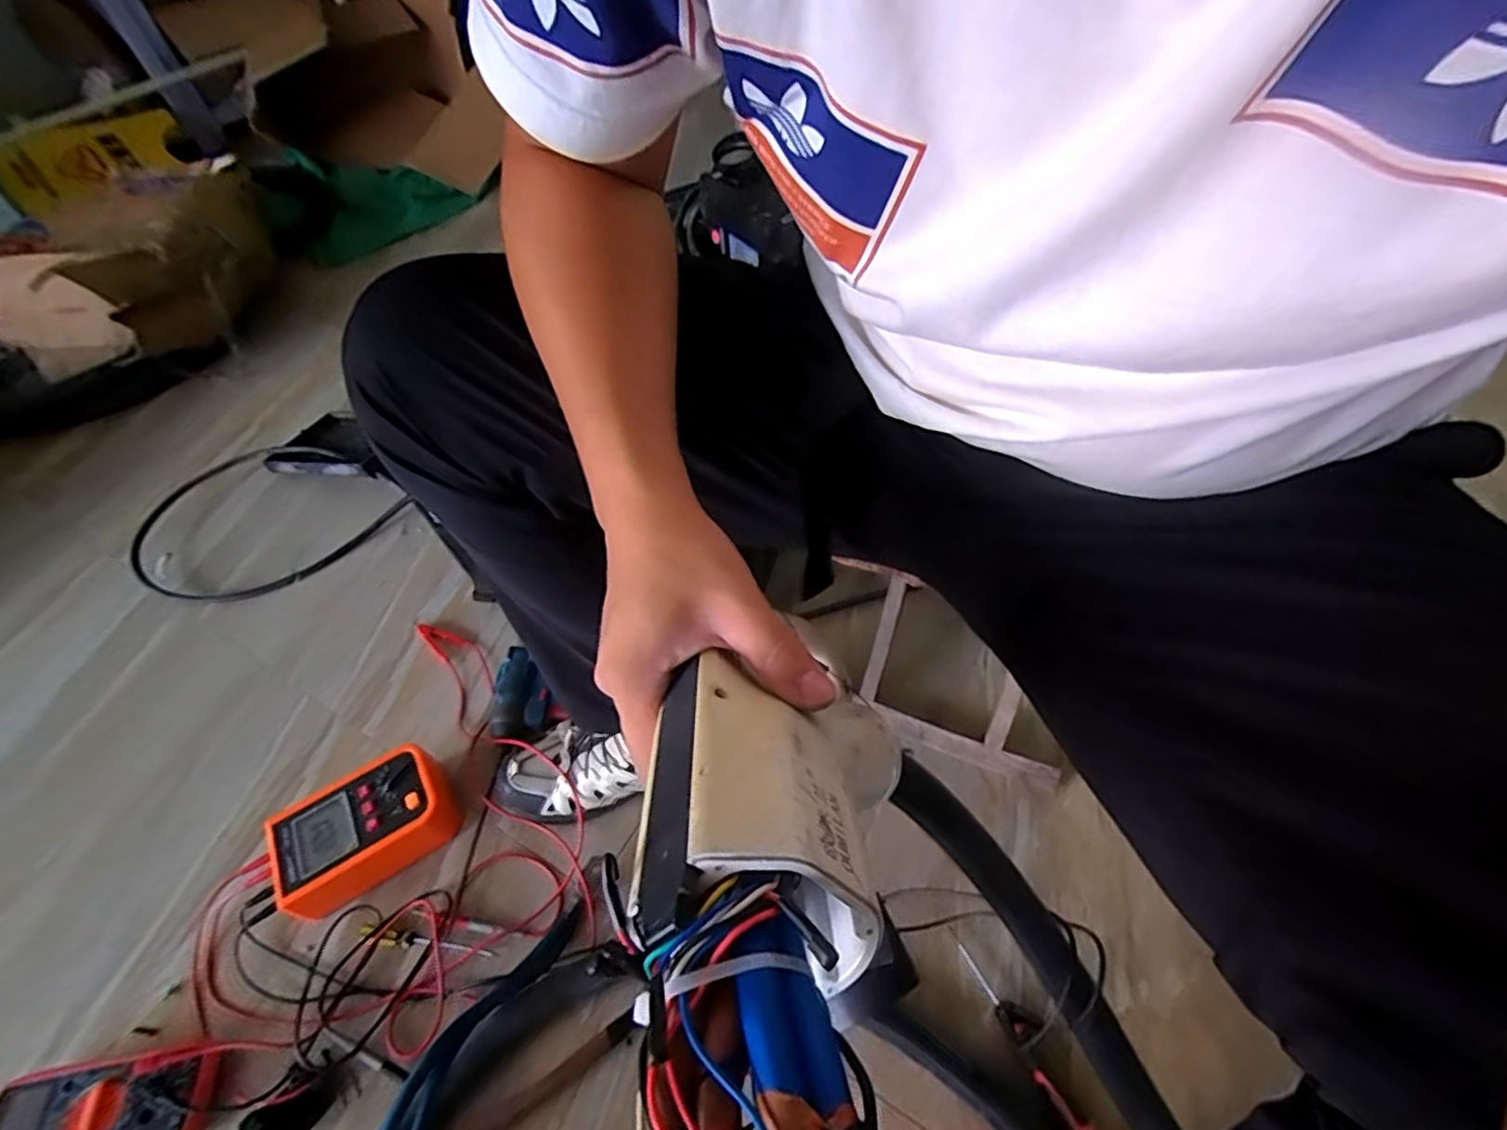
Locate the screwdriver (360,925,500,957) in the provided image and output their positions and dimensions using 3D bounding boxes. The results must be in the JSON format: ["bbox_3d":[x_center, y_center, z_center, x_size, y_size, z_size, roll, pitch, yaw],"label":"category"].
[{"bbox_3d":[-0.313,0.361,0.619,0.137,0.009,0.014,4,52,8],"label":"screwdriver"}]

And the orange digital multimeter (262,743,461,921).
[{"bbox_3d":[-0.403,0.274,0.679,0.163,0.073,0.107,-30,54,-19],"label":"orange digital multimeter"}]

